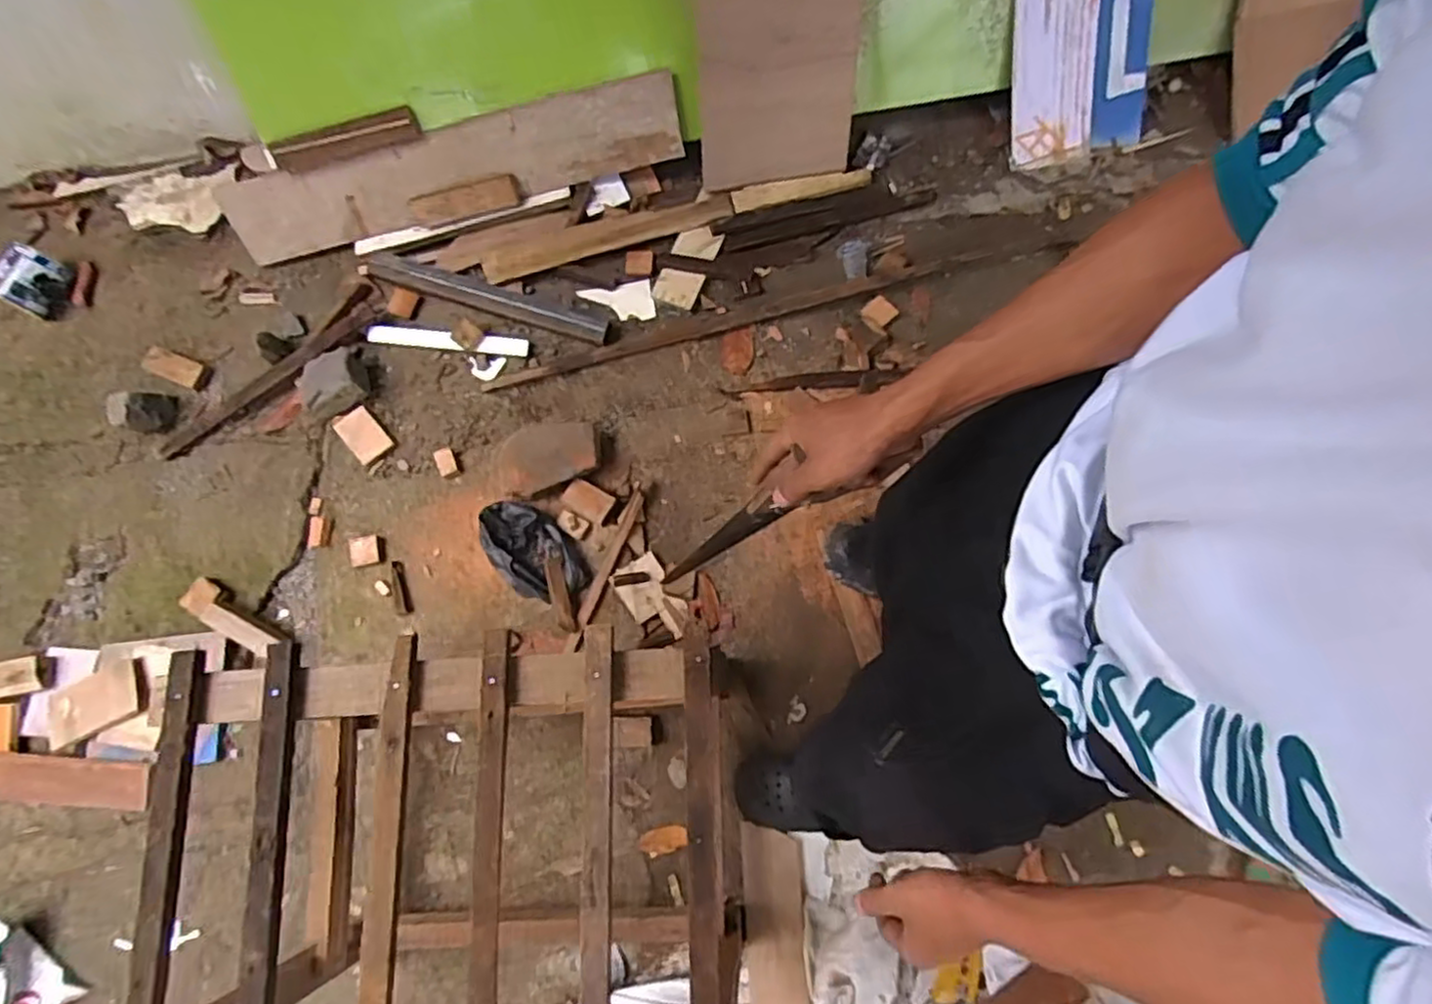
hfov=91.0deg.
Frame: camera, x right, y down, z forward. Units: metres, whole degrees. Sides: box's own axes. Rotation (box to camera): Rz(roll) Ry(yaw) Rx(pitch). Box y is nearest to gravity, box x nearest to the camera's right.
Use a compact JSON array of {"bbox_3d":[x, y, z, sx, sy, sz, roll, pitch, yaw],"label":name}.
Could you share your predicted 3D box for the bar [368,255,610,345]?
[{"bbox_3d":[-0.492,-0.439,1.520,0.541,0.049,0.057,16,76,5],"label":"bar"}]

